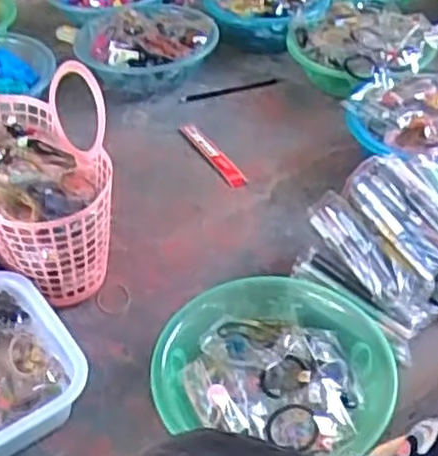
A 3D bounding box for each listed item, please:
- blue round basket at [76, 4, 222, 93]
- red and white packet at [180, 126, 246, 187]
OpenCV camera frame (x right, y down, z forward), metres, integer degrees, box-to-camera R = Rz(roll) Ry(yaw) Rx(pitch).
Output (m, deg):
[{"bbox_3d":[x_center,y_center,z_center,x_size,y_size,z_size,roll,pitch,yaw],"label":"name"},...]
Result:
[{"bbox_3d":[-0.125,-0.319,1.286,0.242,0.087,0.235,-9,41,-10],"label":"blue round basket"},{"bbox_3d":[-0.012,-0.115,1.107,0.022,0.015,0.175,-20,45,-20],"label":"red and white packet"}]

